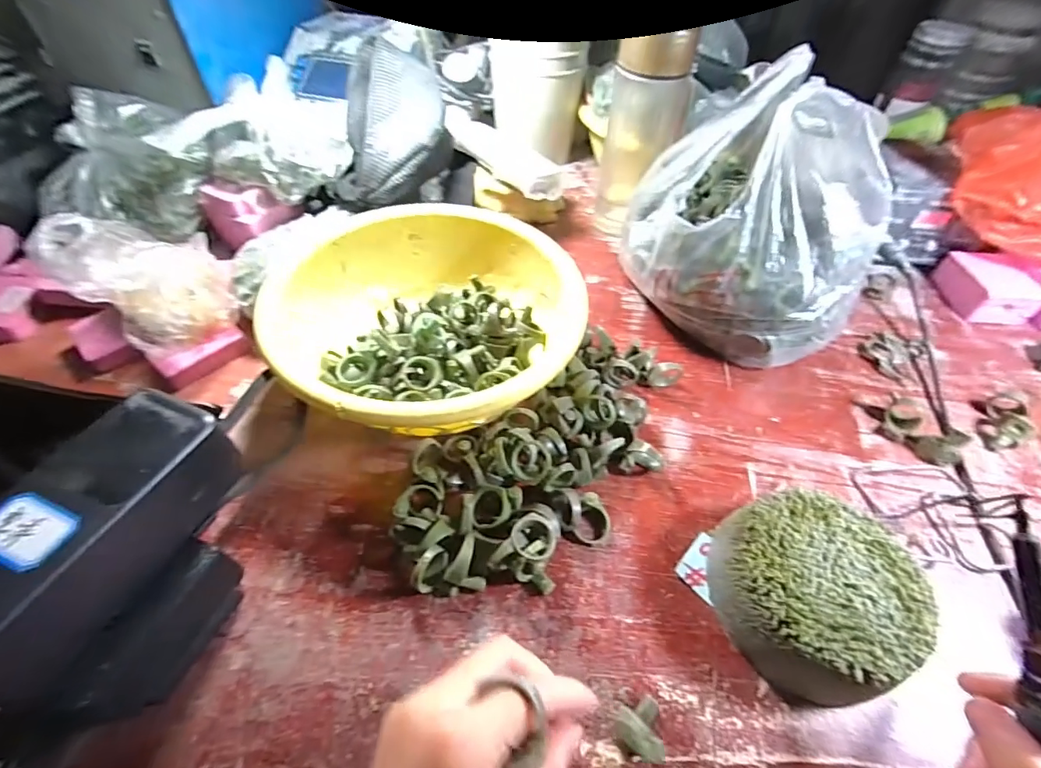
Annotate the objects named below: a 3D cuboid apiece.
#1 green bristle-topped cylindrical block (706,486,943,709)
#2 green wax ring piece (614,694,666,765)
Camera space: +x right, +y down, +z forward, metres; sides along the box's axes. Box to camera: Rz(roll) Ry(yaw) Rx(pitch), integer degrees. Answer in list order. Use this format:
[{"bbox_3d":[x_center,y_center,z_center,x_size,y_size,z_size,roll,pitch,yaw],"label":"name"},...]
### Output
[{"bbox_3d":[0.167,0.116,0.266,0.101,0.045,0.099,0,51,0],"label":"green bristle-topped cylindrical block"},{"bbox_3d":[0.060,0.173,0.232,0.020,0.016,0.026,5,51,4],"label":"green wax ring piece"}]

